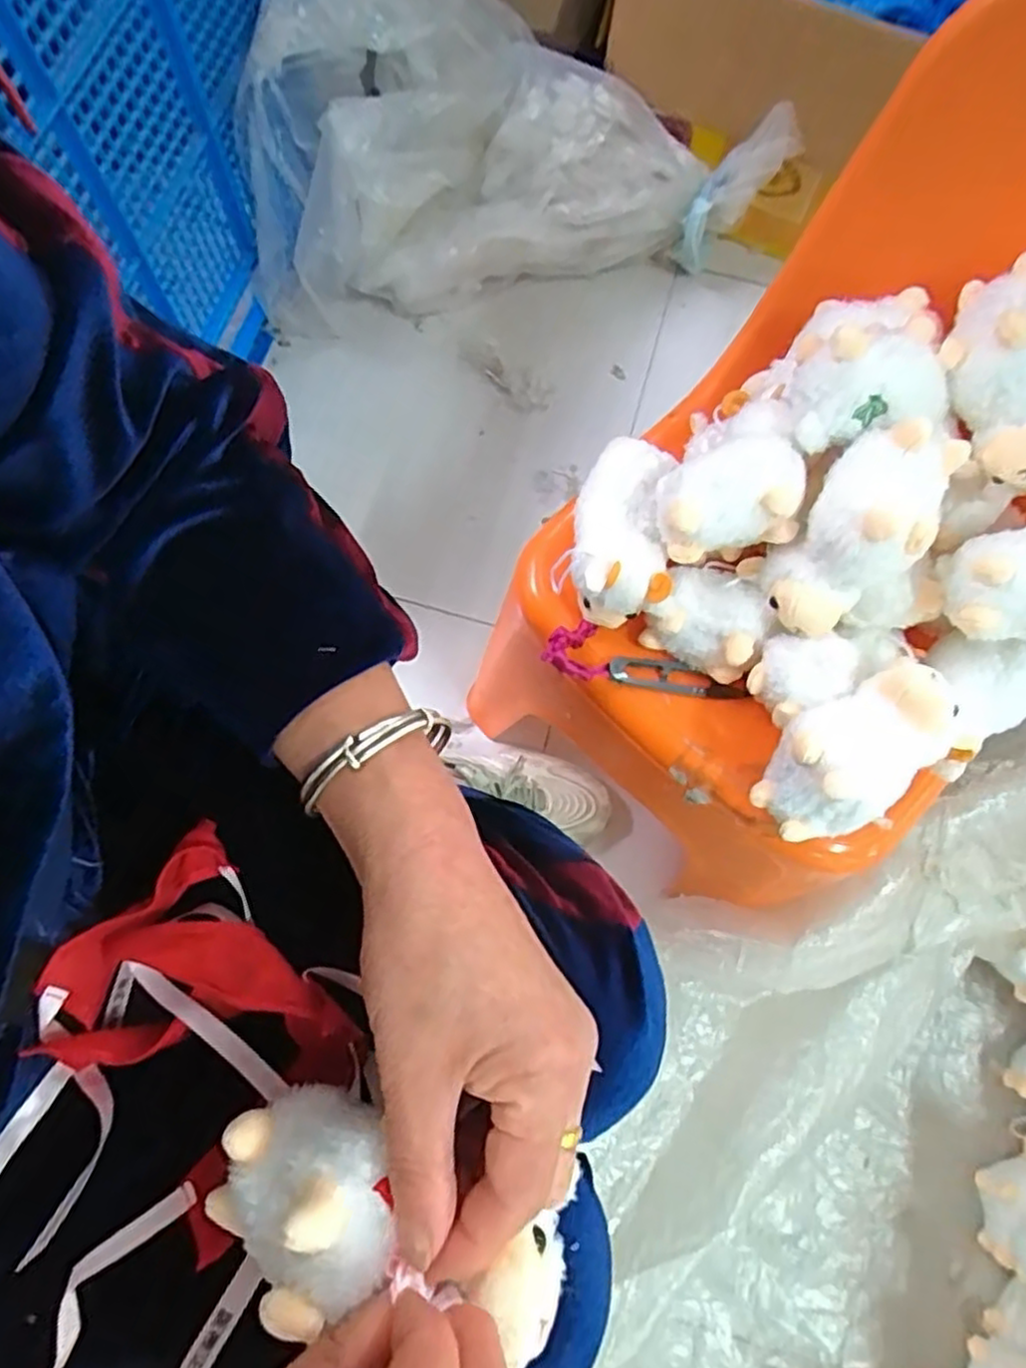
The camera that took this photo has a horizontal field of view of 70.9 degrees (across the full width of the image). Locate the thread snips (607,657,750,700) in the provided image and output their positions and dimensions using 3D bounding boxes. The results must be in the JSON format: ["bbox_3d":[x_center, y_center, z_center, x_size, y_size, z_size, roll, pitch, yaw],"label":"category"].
[{"bbox_3d":[0.114,-0.005,0.493,0.102,0.010,0.023,9,73,-10],"label":"thread snips"}]

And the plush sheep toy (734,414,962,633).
[{"bbox_3d":[0.206,-0.092,0.429,0.087,0.120,0.075,-21,68,-30],"label":"plush sheep toy"}]

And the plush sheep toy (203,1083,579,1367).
[{"bbox_3d":[-0.047,0.184,0.243,0.125,0.043,0.059,16,73,11],"label":"plush sheep toy"}]

